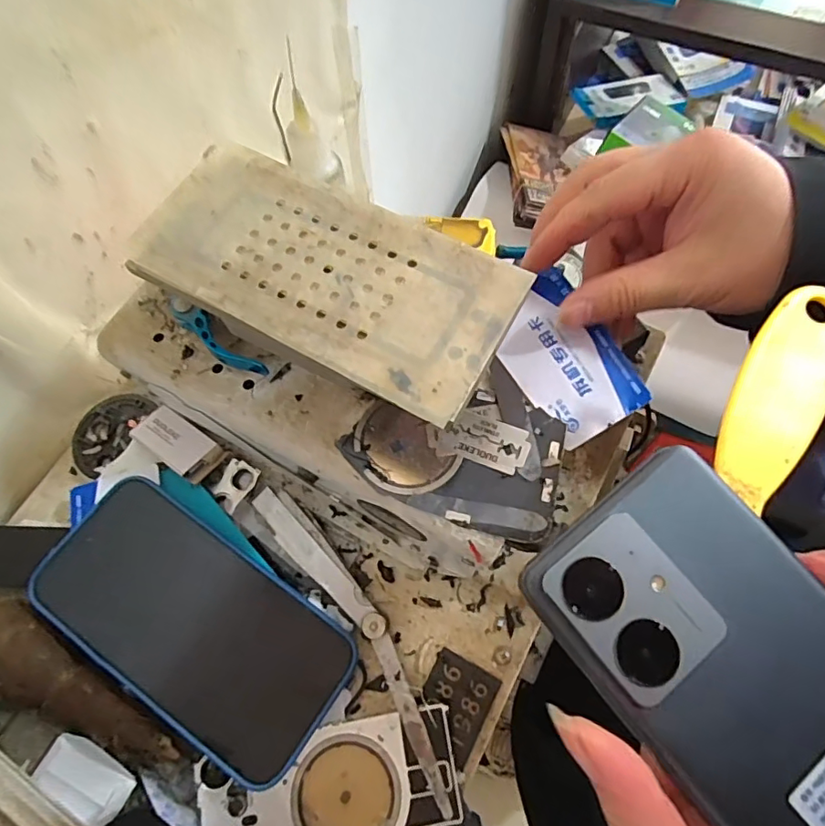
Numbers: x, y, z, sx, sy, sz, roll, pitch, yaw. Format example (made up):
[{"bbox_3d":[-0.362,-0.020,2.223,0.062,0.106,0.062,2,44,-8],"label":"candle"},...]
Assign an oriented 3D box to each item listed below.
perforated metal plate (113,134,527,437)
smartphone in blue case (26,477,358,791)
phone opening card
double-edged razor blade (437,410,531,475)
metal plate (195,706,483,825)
[{"bbox_3d":[-0.040,-0.062,0.232,0.165,0.006,0.082,27,69,13],"label":"perforated metal plate"},{"bbox_3d":[-0.113,0.107,0.276,0.163,0.008,0.083,33,72,8],"label":"smartphone in blue case"},{"bbox_3d":[0.075,-0.028,0.266,0.052,0.006,0.081,-32,76,-9],"label":"phone opening card"},{"bbox_3d":[0.034,0.013,0.251,0.040,0.004,0.022,18,74,14],"label":"double-edged razor blade"},{"bbox_3d":[-0.038,0.189,0.259,0.125,0.009,0.062,-12,65,-4],"label":"metal plate"}]

